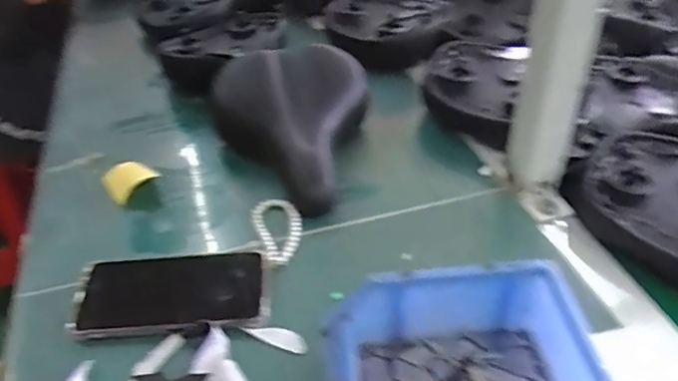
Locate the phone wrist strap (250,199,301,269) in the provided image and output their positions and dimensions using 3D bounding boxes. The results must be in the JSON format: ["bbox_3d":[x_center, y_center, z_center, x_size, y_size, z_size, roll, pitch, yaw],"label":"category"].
[{"bbox_3d":[-0.059,0.040,0.591,0.047,0.015,0.094,-14,40,-14],"label":"phone wrist strap"}]

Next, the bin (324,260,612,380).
[{"bbox_3d":[0.087,0.126,0.415,0.180,0.082,0.114,-3,38,-1],"label":"bin"}]

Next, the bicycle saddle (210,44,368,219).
[{"bbox_3d":[-0.048,-0.092,0.688,0.183,0.092,0.267,-12,39,-11],"label":"bicycle saddle"}]

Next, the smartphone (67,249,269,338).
[{"bbox_3d":[-0.148,0.089,0.516,0.166,0.013,0.088,-8,43,-4],"label":"smartphone"}]

